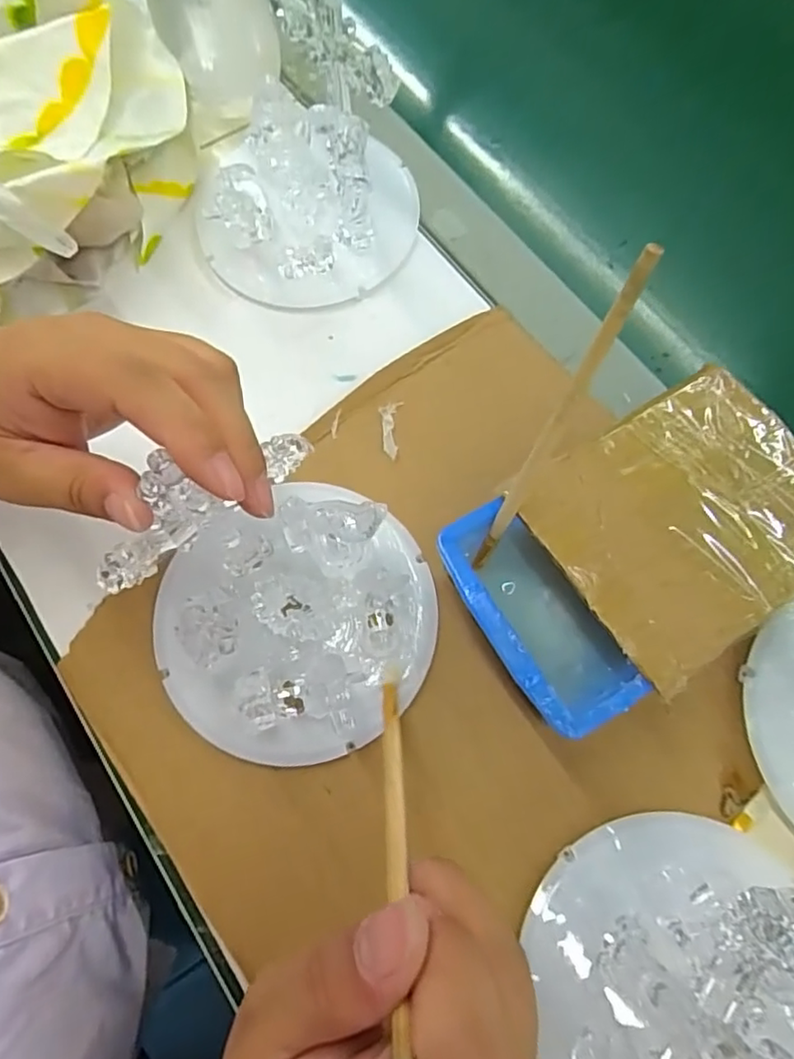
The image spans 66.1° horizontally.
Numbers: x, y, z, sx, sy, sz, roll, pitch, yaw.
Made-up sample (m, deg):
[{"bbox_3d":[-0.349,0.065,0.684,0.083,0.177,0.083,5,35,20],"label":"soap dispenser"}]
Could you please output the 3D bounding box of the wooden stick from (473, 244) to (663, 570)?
[{"bbox_3d":[0.053,-0.031,0.219,0.007,0.147,0.010,37,54,13],"label":"wooden stick"}]

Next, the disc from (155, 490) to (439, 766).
[{"bbox_3d":[-0.047,0.041,0.278,0.123,0.034,0.118,-1,72,2],"label":"disc"}]

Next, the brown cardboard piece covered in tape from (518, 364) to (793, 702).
[{"bbox_3d":[0.120,-0.006,0.247,0.114,0.007,0.096,-32,74,-8],"label":"brown cardboard piece covered in tape"}]

